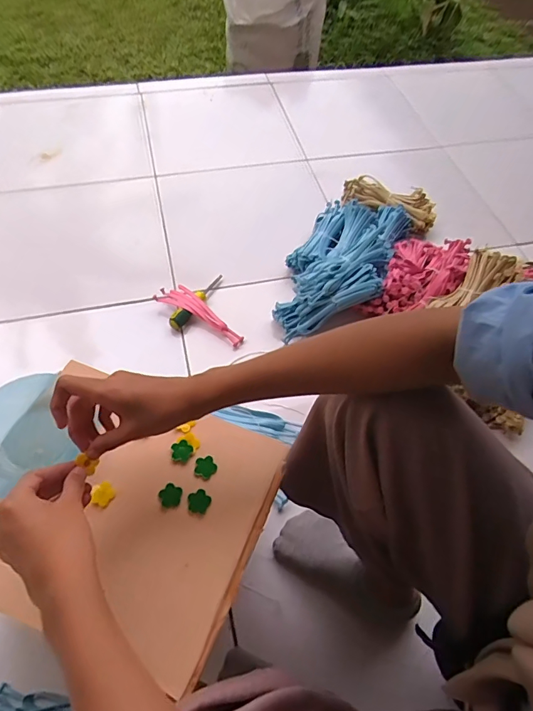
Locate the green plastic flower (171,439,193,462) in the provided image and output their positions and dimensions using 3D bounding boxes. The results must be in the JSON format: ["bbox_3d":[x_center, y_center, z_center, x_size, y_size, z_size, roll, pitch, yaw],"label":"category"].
[{"bbox_3d":[-0.091,0.101,0.468,0.022,0.004,0.022,2,58,-2],"label":"green plastic flower"}]

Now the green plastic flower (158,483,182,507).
[{"bbox_3d":[-0.097,0.142,0.446,0.022,0.004,0.022,2,58,-2],"label":"green plastic flower"}]

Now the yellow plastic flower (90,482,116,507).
[{"bbox_3d":[-0.164,0.139,0.443,0.021,0.005,0.023,13,58,5],"label":"yellow plastic flower"}]

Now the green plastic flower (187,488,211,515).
[{"bbox_3d":[-0.068,0.147,0.443,0.023,0.004,0.023,2,58,-2],"label":"green plastic flower"}]

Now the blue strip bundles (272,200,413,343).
[{"bbox_3d":[0.155,-0.197,0.904,0.199,0.100,0.389,22,59,10],"label":"blue strip bundles"}]

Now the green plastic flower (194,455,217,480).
[{"bbox_3d":[-0.065,0.117,0.460,0.022,0.004,0.022,2,58,-2],"label":"green plastic flower"}]

